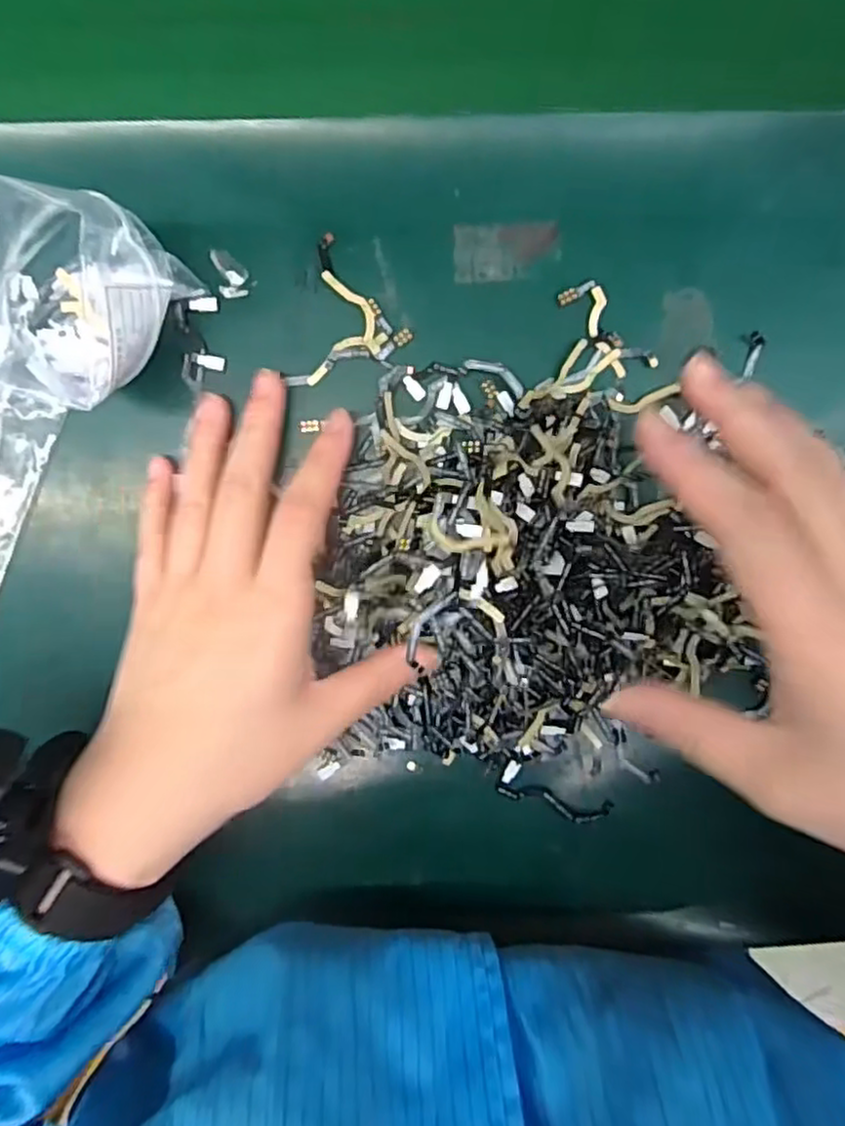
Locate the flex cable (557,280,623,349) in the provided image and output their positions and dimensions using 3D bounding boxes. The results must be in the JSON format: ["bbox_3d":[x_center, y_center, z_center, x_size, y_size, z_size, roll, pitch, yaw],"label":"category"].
[{"bbox_3d":[0.071,-0.102,0.286,0.017,0.004,0.030,-30,95,2],"label":"flex cable"}]

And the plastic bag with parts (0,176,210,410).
[{"bbox_3d":[-0.124,-0.092,0.253,0.066,0.066,0.069,-3,95,-1],"label":"plastic bag with parts"}]

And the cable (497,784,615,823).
[{"bbox_3d":[0.059,0.108,0.309,0.053,0.004,0.011,12,95,-2],"label":"cable"}]

